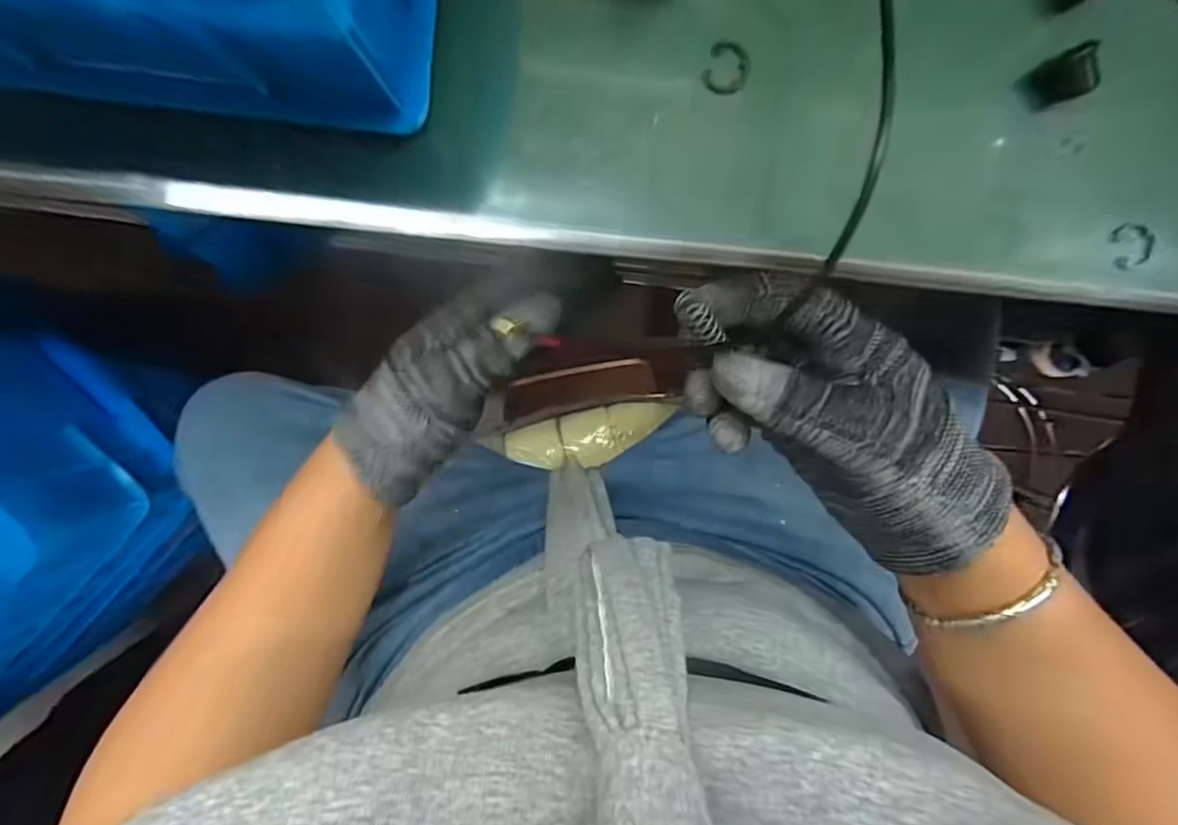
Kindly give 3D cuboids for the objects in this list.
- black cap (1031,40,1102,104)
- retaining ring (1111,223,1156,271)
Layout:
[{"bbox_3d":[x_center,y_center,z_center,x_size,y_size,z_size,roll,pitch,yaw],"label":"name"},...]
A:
[{"bbox_3d":[0.186,-0.131,0.231,0.015,0.016,0.017,-22,97,2],"label":"black cap"},{"bbox_3d":[0.227,-0.070,0.247,0.017,0.004,0.019,-5,89,4],"label":"retaining ring"}]

